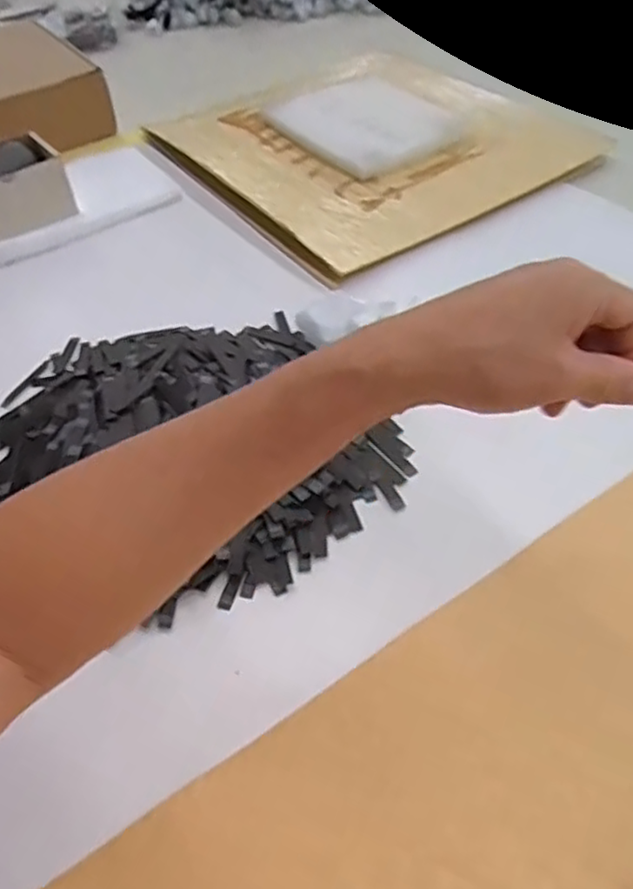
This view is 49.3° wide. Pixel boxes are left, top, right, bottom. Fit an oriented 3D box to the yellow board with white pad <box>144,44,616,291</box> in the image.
[{"bbox_3d":[0.067,-0.363,0.831,0.402,0.019,0.402,-29,56,-18],"label":"yellow board with white pad"}]

